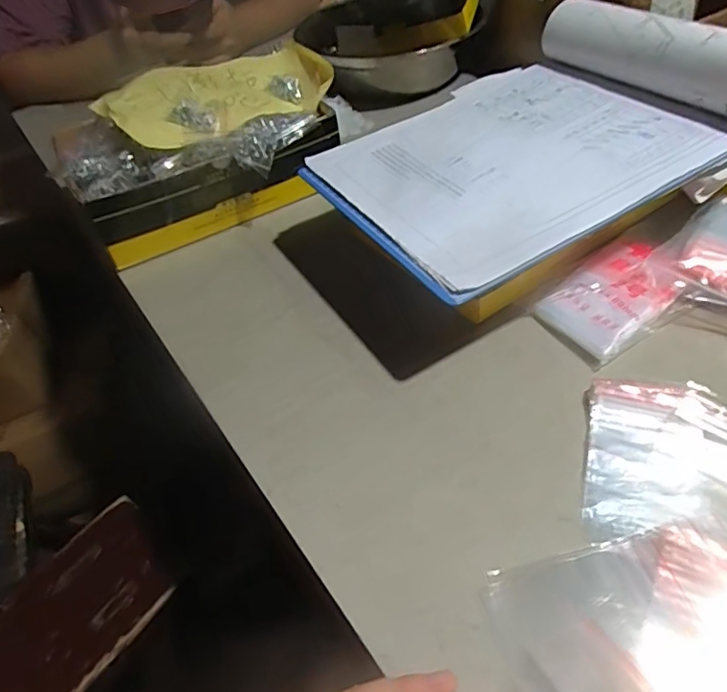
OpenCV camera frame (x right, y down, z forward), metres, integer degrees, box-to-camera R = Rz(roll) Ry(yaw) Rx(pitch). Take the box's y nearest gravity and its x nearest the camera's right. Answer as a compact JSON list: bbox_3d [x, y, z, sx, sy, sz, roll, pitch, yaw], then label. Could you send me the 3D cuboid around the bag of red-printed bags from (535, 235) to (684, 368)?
[{"bbox_3d":[0.186,-0.037,0.408,0.109,0.028,0.069,-30,50,-21],"label":"bag of red-printed bags"}]

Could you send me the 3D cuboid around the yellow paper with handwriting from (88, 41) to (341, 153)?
[{"bbox_3d":[-0.136,-0.249,0.552,0.226,0.042,0.145,-34,50,-22],"label":"yellow paper with handwriting"}]

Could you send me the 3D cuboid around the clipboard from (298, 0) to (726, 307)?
[{"bbox_3d":[0.124,-0.168,0.411,0.294,0.067,0.230,-28,49,-19],"label":"clipboard"}]

